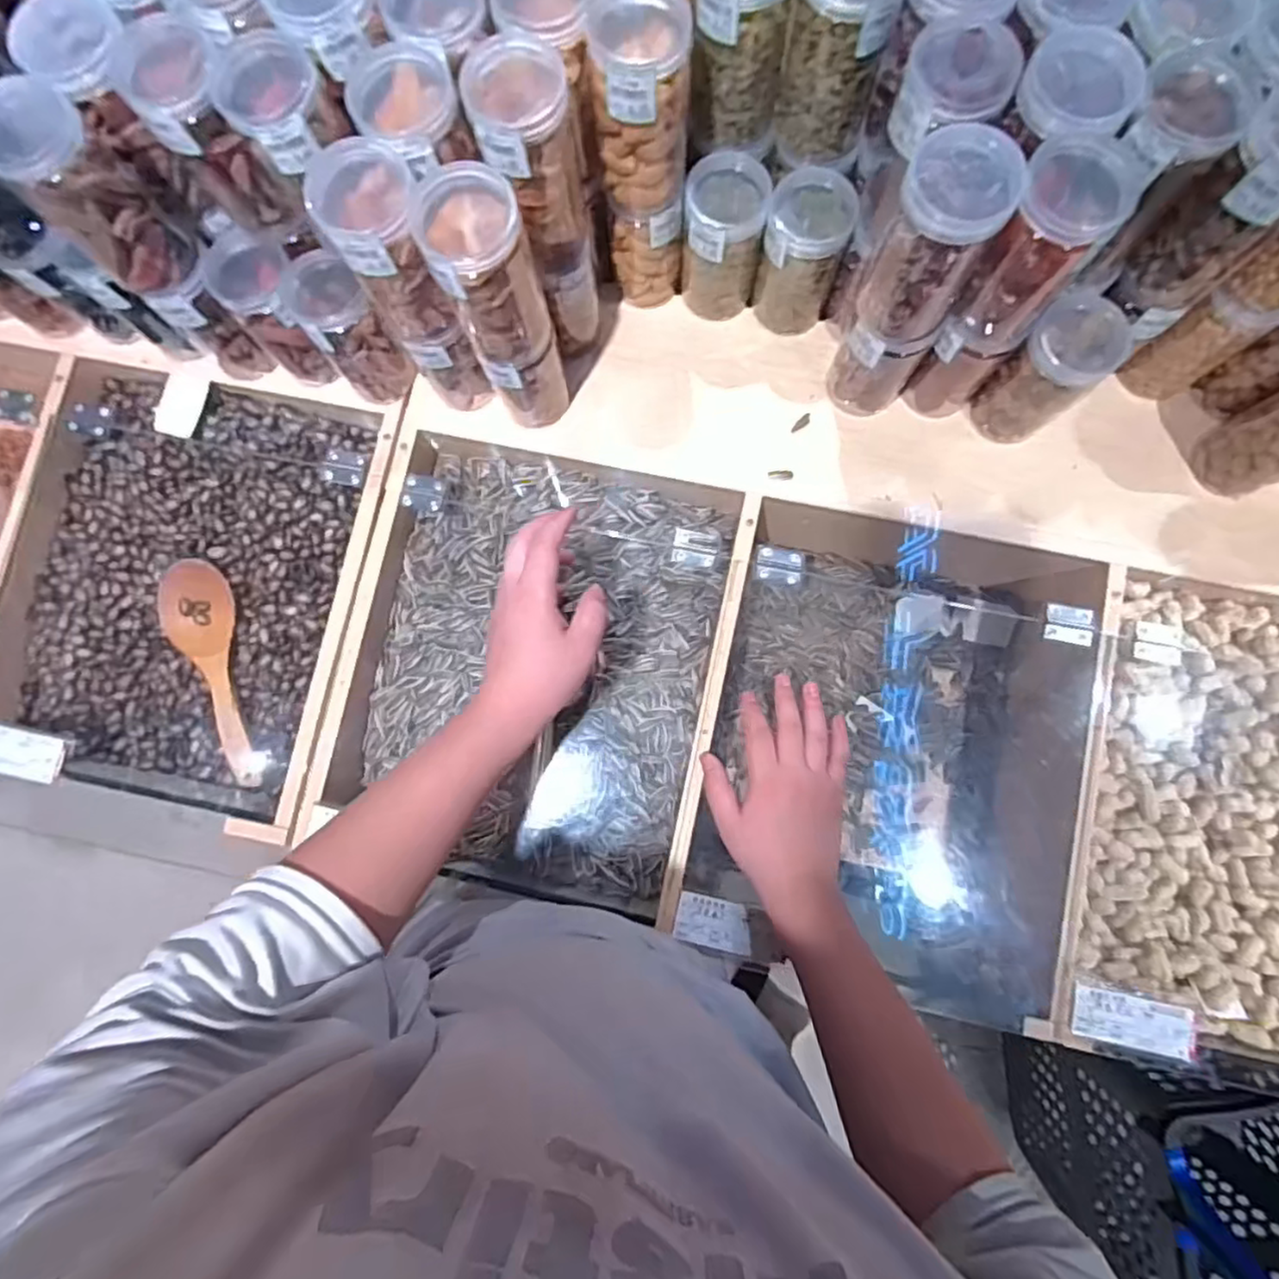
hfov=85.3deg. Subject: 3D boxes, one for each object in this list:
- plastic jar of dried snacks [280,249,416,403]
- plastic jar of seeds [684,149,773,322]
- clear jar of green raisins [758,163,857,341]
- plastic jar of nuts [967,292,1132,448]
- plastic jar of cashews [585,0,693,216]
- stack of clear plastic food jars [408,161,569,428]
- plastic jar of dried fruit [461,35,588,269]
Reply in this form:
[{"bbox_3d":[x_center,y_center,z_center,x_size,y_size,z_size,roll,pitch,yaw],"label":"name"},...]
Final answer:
[{"bbox_3d":[-0.250,-0.269,0.605,0.058,0.112,0.074,-33,82,-3],"label":"plastic jar of dried snacks"},{"bbox_3d":[0.071,-0.335,0.591,0.062,0.129,0.059,0,82,2],"label":"plastic jar of seeds"},{"bbox_3d":[0.137,-0.324,0.590,0.066,0.123,0.062,0,82,2],"label":"clear jar of green raisins"},{"bbox_3d":[0.332,-0.218,0.570,0.063,0.122,0.067,0,82,2],"label":"plastic jar of nuts"},{"bbox_3d":[0.002,-0.366,0.487,0.063,0.126,0.065,0,82,2],"label":"plastic jar of cashews"},{"bbox_3d":[-0.099,-0.235,0.523,0.061,0.240,0.054,-17,82,-1],"label":"stack of clear plastic food jars"},{"bbox_3d":[-0.072,-0.324,0.480,0.063,0.133,0.061,0,82,2],"label":"plastic jar of dried fruit"}]

